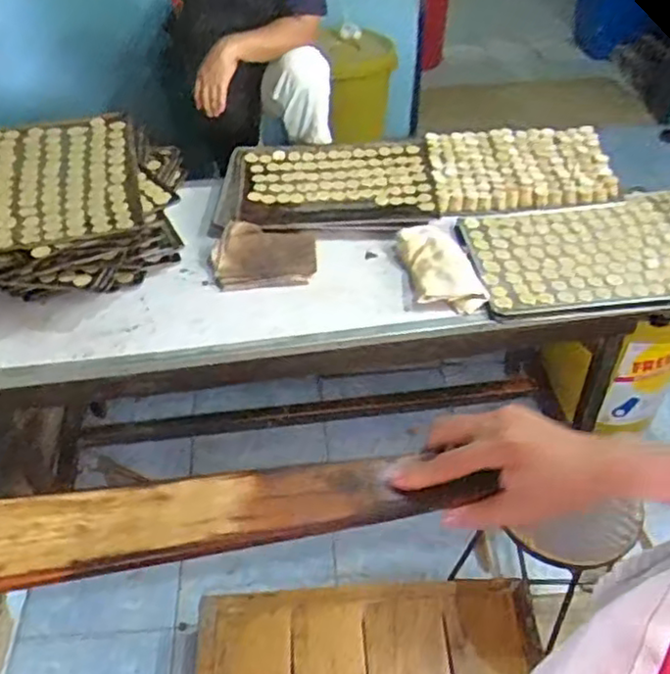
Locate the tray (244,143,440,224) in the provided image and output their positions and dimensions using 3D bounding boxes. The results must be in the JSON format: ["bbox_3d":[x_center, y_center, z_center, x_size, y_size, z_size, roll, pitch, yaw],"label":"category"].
[{"bbox_3d":[0.002,-0.393,1.663,0.453,0.024,0.312,-2,44,-1],"label":"tray"}]

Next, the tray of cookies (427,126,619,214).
[{"bbox_3d":[0.454,-0.436,1.711,0.441,0.036,0.307,-3,45,-2],"label":"tray of cookies"}]

